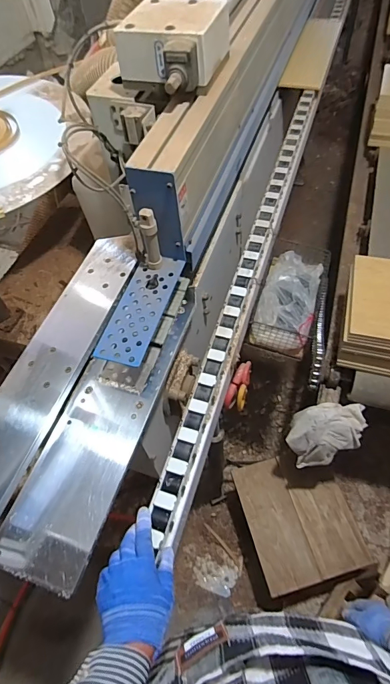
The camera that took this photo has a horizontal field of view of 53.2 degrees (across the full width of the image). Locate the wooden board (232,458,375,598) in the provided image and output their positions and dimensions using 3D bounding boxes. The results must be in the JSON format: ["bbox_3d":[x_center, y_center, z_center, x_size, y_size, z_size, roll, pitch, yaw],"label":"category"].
[{"bbox_3d":[0.299,0.497,1.119,0.293,0.030,0.331,-15,57,-6],"label":"wooden board"}]

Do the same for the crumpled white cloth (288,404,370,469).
[{"bbox_3d":[0.316,0.228,0.946,0.165,0.152,0.105,1,57,5],"label":"crumpled white cloth"}]

